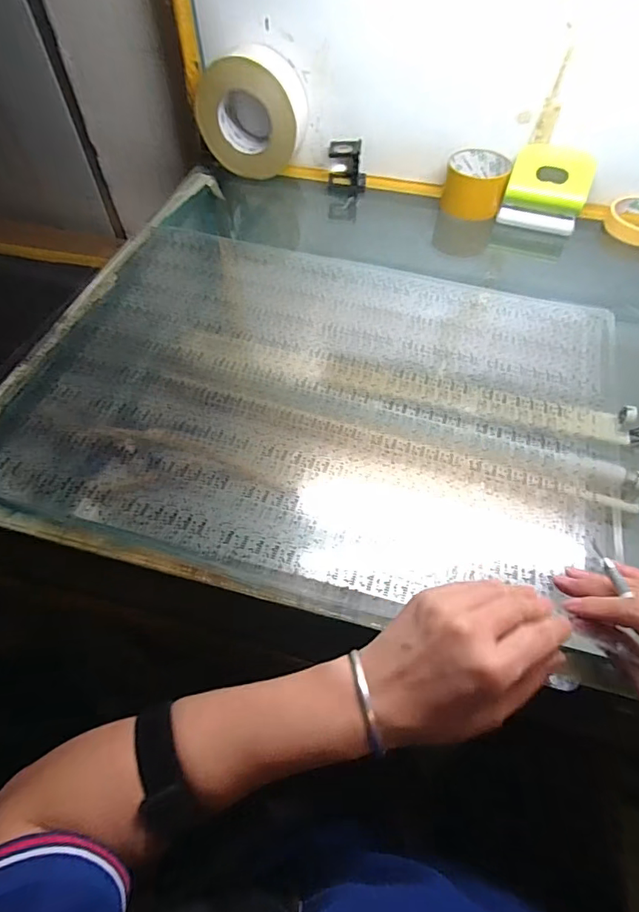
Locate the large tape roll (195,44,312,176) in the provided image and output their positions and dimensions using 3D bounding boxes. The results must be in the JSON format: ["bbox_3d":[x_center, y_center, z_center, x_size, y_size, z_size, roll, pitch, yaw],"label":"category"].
[{"bbox_3d":[-0.094,-0.473,0.638,0.138,0.128,0.062,13,56,9],"label":"large tape roll"}]

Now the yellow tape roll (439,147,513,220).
[{"bbox_3d":[0.217,-0.377,0.639,0.080,0.060,0.080,17,57,11],"label":"yellow tape roll"}]

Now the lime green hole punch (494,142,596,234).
[{"bbox_3d":[0.298,-0.350,0.601,0.100,0.075,0.056,20,58,13],"label":"lime green hole punch"}]

